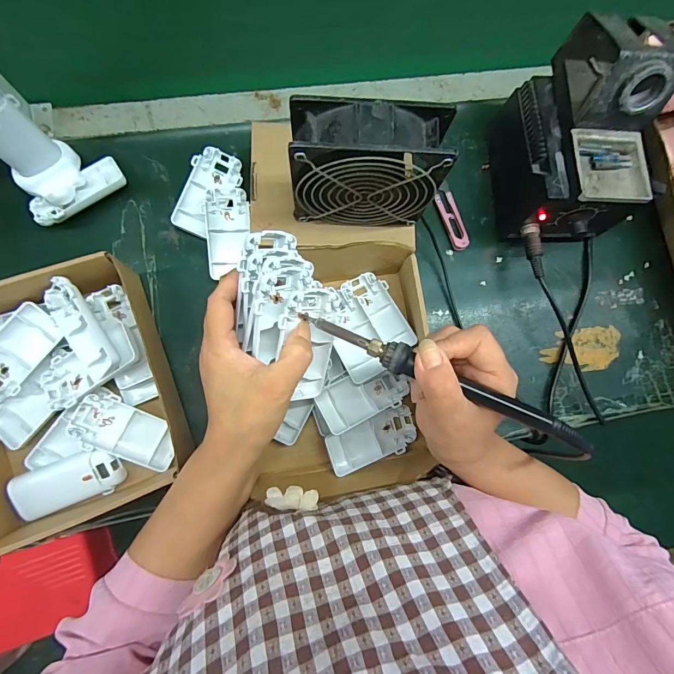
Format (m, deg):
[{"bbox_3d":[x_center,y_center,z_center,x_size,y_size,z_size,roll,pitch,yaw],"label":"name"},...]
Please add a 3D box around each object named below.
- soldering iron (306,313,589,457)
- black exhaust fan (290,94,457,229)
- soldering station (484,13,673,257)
[{"bbox_3d":[0.068,0.026,0.265,0.205,0.016,0.019,23,82,10],"label":"soldering iron"},{"bbox_3d":[0.022,-0.137,0.320,0.116,0.115,0.046,1,83,-6],"label":"black exhaust fan"},{"bbox_3d":[0.236,-0.199,0.386,0.095,0.156,0.184,-4,84,-6],"label":"soldering station"}]

